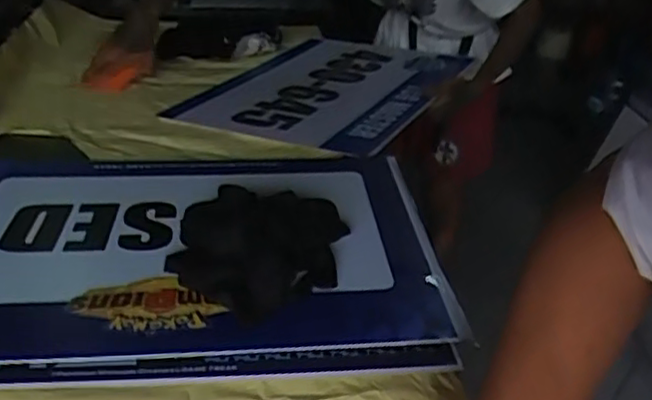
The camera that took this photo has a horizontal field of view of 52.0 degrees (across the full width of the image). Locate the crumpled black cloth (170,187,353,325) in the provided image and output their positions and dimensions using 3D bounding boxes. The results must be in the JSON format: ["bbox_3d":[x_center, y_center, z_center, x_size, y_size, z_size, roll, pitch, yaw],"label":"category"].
[{"bbox_3d":[-0.077,0.042,0.788,0.197,0.047,0.241,2,28,-2],"label":"crumpled black cloth"}]

